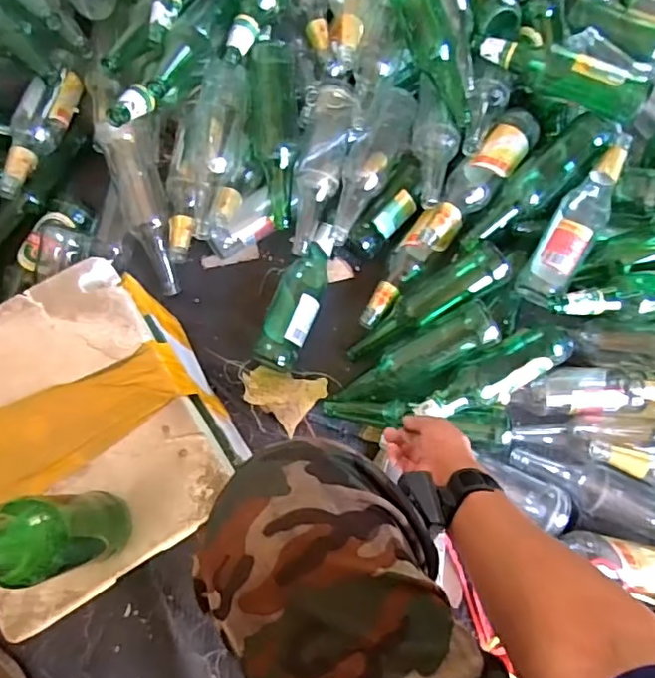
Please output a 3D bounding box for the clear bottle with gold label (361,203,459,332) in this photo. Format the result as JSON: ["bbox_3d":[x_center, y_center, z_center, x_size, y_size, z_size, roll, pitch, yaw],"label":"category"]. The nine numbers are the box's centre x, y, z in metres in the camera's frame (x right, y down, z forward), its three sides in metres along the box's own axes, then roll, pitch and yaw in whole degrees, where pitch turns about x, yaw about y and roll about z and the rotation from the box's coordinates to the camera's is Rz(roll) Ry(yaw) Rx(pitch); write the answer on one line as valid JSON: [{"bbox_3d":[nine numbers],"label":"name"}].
[{"bbox_3d":[0.118,-0.110,0.860,0.061,0.072,0.215,38,99,8],"label":"clear bottle with gold label"}]

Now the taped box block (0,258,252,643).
[{"bbox_3d":[-0.280,0.121,0.695,0.279,0.205,0.318,-31,77,-10],"label":"taped box block"}]

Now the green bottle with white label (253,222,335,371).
[{"bbox_3d":[-0.047,-0.063,0.870,0.074,0.065,0.225,18,74,3],"label":"green bottle with white label"}]

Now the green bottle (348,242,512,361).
[{"bbox_3d":[0.144,-0.047,0.845,0.262,0.061,0.078,-34,77,6],"label":"green bottle"}]

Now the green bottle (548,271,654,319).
[{"bbox_3d":[0.435,-0.060,0.794,0.268,0.057,0.068,-5,74,-3],"label":"green bottle"}]

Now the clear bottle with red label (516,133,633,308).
[{"bbox_3d":[0.364,-0.172,0.820,0.066,0.077,0.271,30,88,6],"label":"clear bottle with red label"}]

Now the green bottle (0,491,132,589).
[{"bbox_3d":[-0.230,0.163,0.460,0.070,0.254,0.063,-13,75,-6],"label":"green bottle"}]

